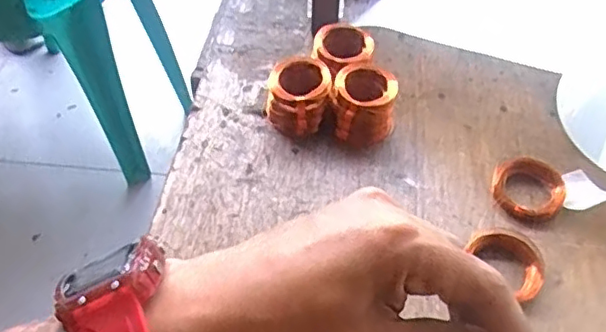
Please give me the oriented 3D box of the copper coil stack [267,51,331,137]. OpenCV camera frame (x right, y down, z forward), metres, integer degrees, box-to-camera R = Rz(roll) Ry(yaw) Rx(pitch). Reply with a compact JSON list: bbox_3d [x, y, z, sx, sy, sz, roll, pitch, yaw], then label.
[{"bbox_3d":[-0.004,-0.055,0.486,0.052,0.043,0.050,3,48,2],"label":"copper coil stack"}]

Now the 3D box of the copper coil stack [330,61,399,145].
[{"bbox_3d":[0.049,-0.050,0.486,0.048,0.039,0.055,6,49,5],"label":"copper coil stack"}]

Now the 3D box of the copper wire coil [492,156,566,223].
[{"bbox_3d":[0.163,0.017,0.438,0.050,0.021,0.042,26,53,21],"label":"copper wire coil"}]

